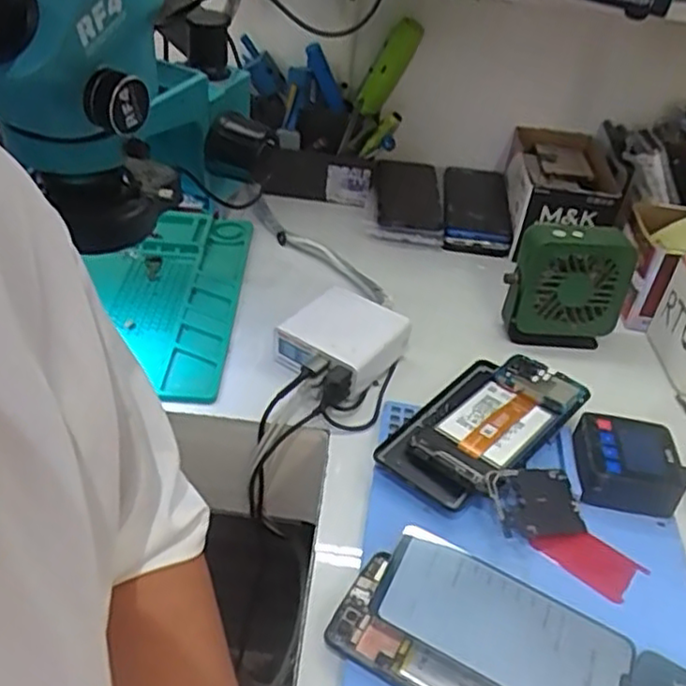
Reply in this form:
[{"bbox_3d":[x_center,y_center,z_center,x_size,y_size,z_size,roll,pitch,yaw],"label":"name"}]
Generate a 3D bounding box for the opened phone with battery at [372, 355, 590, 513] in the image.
[{"bbox_3d":[0.111,0.059,0.531,0.088,0.017,0.169,27,41,32],"label":"opened phone with battery"}]

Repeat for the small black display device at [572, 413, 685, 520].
[{"bbox_3d":[0.213,0.090,0.515,0.076,0.034,0.073,11,38,4],"label":"small black display device"}]

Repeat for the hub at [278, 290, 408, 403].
[{"bbox_3d":[0.002,-0.007,0.597,0.089,0.040,0.093,28,42,25],"label":"hub"}]

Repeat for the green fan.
[{"bbox_3d":[0.204,-0.054,0.634,0.101,0.109,0.052,0,38,-9],"label":"green fan"}]

